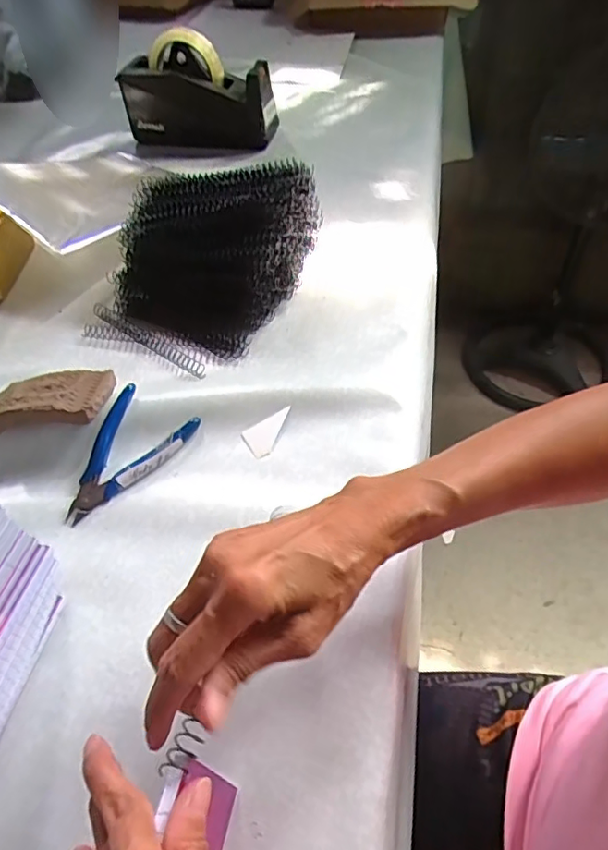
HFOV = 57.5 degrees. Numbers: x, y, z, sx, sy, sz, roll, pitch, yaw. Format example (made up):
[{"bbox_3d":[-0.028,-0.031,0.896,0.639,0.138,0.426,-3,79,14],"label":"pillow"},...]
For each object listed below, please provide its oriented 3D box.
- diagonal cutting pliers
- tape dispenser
[{"bbox_3d":[-0.142,0.024,0.429,0.070,0.017,0.113,19,54,20],"label":"diagonal cutting pliers"},{"bbox_3d":[-0.156,-0.474,0.782,0.218,0.106,0.064,7,51,11],"label":"tape dispenser"}]

